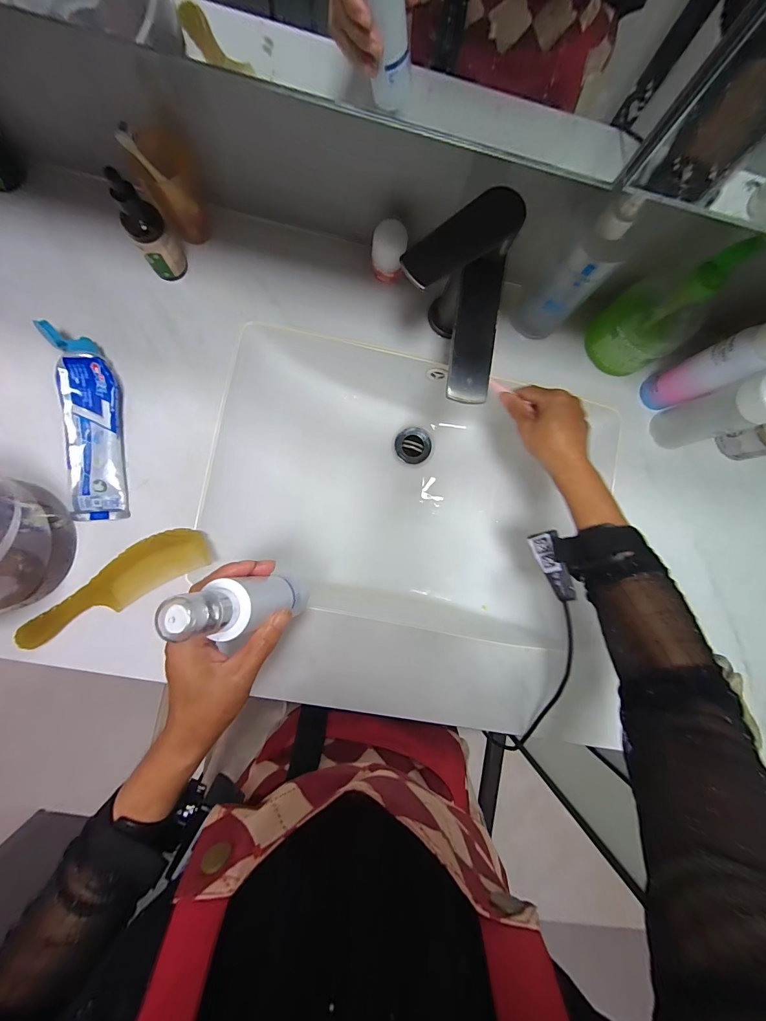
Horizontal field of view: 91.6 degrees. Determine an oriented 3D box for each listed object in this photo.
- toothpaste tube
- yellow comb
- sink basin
[{"bbox_3d":[-0.309,-0.089,0.391,0.056,0.032,0.193,-5,85,-7],"label":"toothpaste tube"},{"bbox_3d":[-0.288,0.079,0.396,0.202,0.004,0.052,-29,89,-8],"label":"yellow comb"},{"bbox_3d":[0.039,-0.039,0.515,0.463,0.131,0.324,10,86,-6],"label":"sink basin"}]

